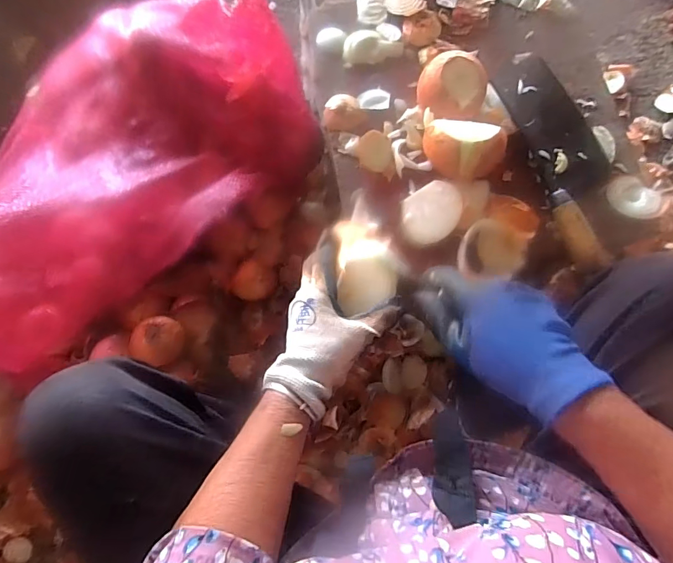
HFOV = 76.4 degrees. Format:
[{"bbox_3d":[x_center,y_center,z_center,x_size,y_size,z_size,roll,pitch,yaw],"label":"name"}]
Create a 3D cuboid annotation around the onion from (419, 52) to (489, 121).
[{"bbox_3d":[0.128,-0.212,0.475,0.069,0.052,0.067,3,77,-1],"label":"onion"}]

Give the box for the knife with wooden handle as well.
[{"bbox_3d":[0.252,-0.141,0.473,0.078,0.027,0.252,-18,78,-6],"label":"knife with wooden handle"}]

